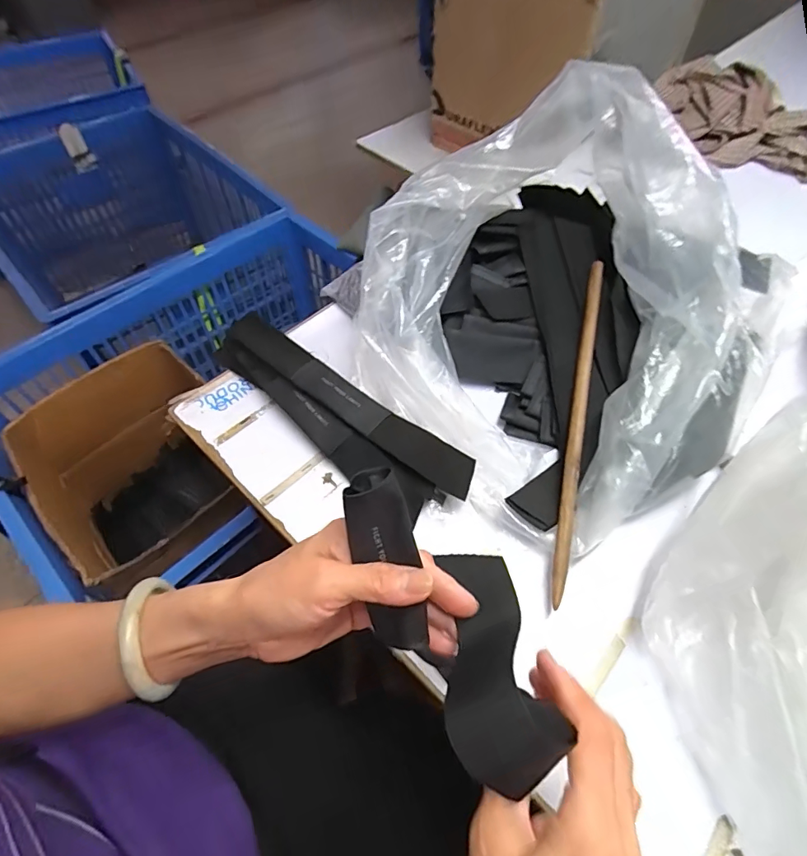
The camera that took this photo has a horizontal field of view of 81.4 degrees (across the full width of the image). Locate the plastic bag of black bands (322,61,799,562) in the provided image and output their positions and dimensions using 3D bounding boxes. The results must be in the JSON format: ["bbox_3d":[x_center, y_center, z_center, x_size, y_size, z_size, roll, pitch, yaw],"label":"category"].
[{"bbox_3d":[0.157,-0.139,0.444,0.361,0.203,0.364,-39,63,-24],"label":"plastic bag of black bands"}]

